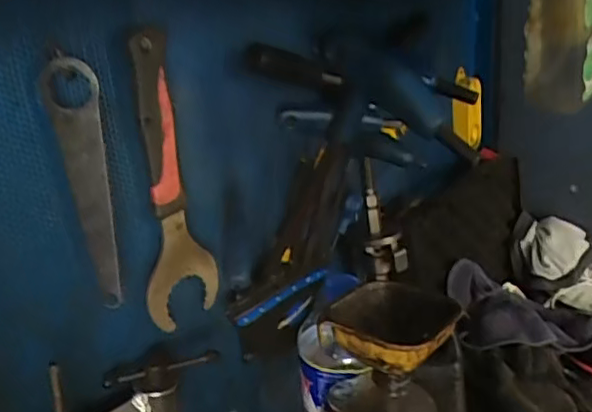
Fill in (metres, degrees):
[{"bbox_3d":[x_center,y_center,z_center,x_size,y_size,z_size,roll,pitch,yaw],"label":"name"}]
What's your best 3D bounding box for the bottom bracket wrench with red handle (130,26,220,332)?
[{"bbox_3d":[-0.104,-0.020,0.500,0.017,0.237,0.065,9,25,36],"label":"bottom bracket wrench with red handle"}]

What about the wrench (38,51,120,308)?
[{"bbox_3d":[-0.148,-0.013,0.439,0.039,0.183,0.006,-1,22,11],"label":"wrench"}]

